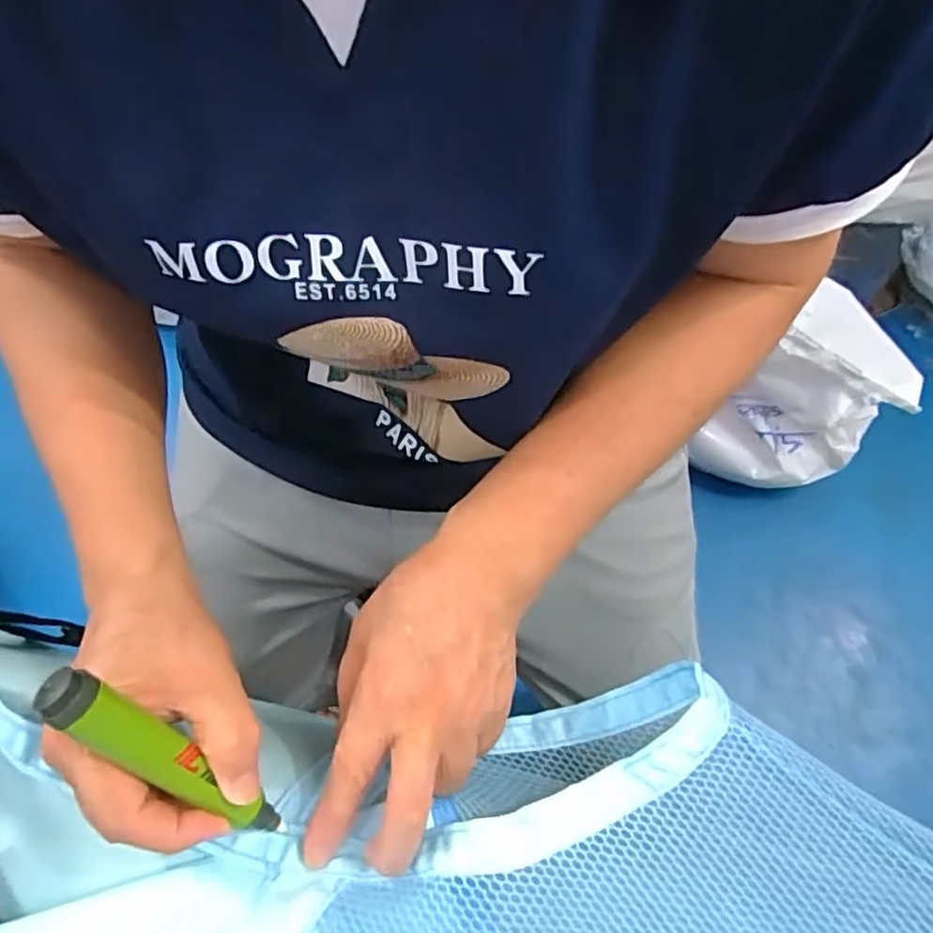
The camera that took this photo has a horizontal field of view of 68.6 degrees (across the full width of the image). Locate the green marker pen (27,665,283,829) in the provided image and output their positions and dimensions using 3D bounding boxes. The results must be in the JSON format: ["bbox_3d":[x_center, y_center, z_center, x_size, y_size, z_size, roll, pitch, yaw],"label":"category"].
[{"bbox_3d":[-0.107,0.113,0.255,0.018,0.119,0.014,-44,35,-15],"label":"green marker pen"}]

